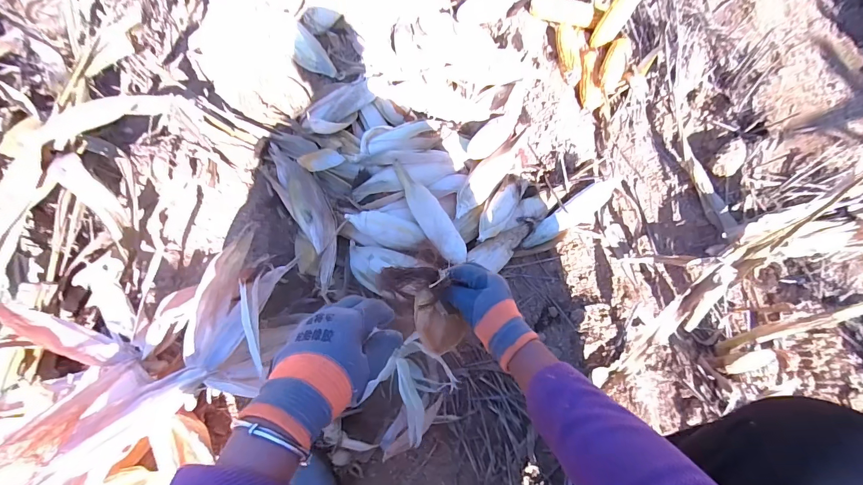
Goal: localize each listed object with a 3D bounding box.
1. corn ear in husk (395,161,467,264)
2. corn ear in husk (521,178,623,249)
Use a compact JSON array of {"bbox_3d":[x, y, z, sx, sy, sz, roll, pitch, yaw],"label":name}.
[{"bbox_3d":[-0.009,-0.062,0.744,0.055,0.046,0.233,-32,69,-13],"label":"corn ear in husk"},{"bbox_3d":[0.284,-0.058,0.764,0.227,0.057,0.048,-33,69,-13],"label":"corn ear in husk"}]

